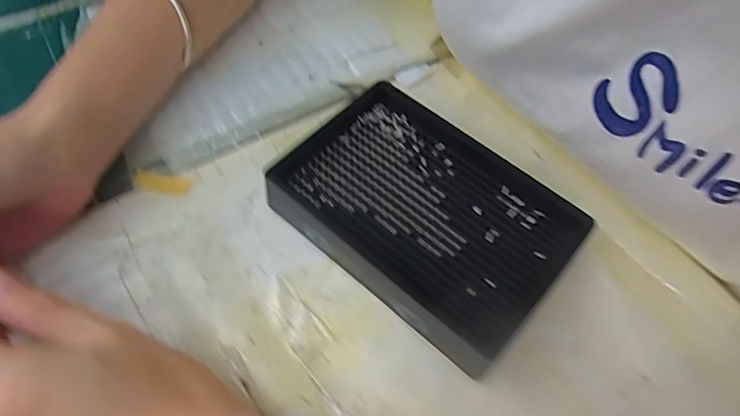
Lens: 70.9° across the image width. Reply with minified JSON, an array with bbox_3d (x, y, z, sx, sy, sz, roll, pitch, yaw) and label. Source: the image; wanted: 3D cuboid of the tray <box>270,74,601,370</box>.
[{"bbox_3d":[0.028,0.001,0.263,0.134,0.028,0.099,38,63,18],"label":"tray"}]

